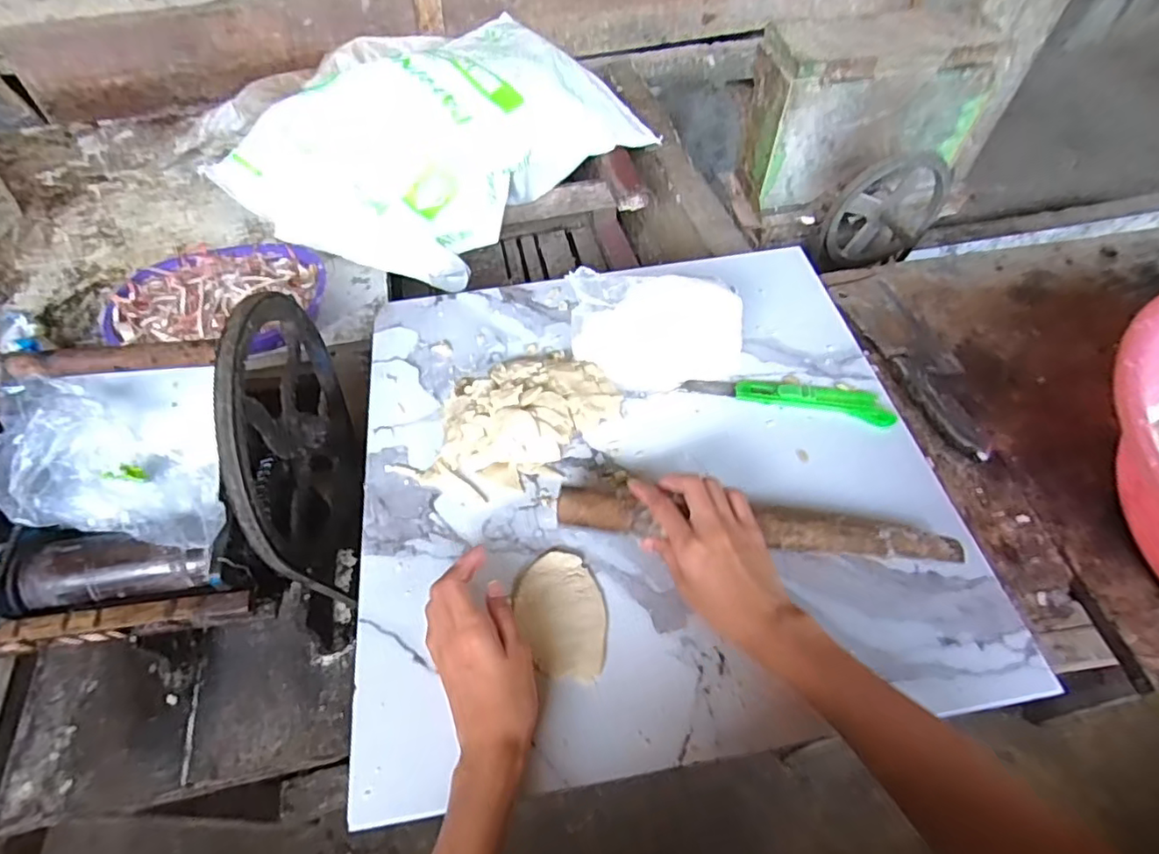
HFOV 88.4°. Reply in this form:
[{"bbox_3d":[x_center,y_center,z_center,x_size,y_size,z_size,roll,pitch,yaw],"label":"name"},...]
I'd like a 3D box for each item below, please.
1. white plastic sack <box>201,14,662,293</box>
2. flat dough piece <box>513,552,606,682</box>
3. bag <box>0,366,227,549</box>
[{"bbox_3d":[-0.213,-0.510,1.043,0.432,0.200,0.663,32,60,20],"label":"white plastic sack"},{"bbox_3d":[-0.014,0.143,0.457,0.064,0.005,0.095,-4,55,-4],"label":"flat dough piece"},{"bbox_3d":[-0.382,0.024,0.497,0.159,0.080,0.168,-11,56,-9],"label":"bag"}]

